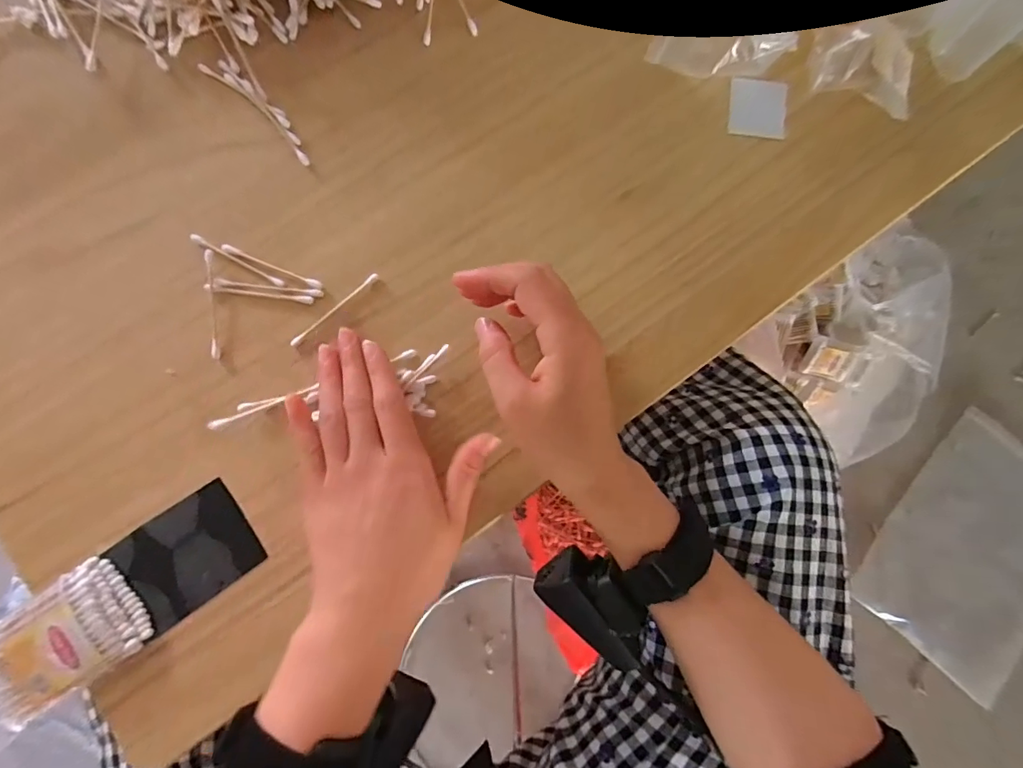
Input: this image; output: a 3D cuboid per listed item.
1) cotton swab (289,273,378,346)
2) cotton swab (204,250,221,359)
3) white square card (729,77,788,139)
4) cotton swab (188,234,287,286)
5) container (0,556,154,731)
[{"bbox_3d":[-0.116,-0.049,0.313,0.071,0.004,0.005,-41,87,-5],"label":"cotton swab"},{"bbox_3d":[-0.195,-0.052,0.311,0.007,0.008,0.070,-4,84,-2],"label":"cotton swab"},{"bbox_3d":[0.174,-0.195,0.336,0.039,0.004,0.042,7,84,-1],"label":"white square card"},{"bbox_3d":[-0.181,-0.082,0.316,0.069,0.007,0.005,27,84,1],"label":"cotton swab"},{"bbox_3d":[-0.267,0.151,0.283,0.086,0.016,0.061,-34,86,-5],"label":"container"}]

